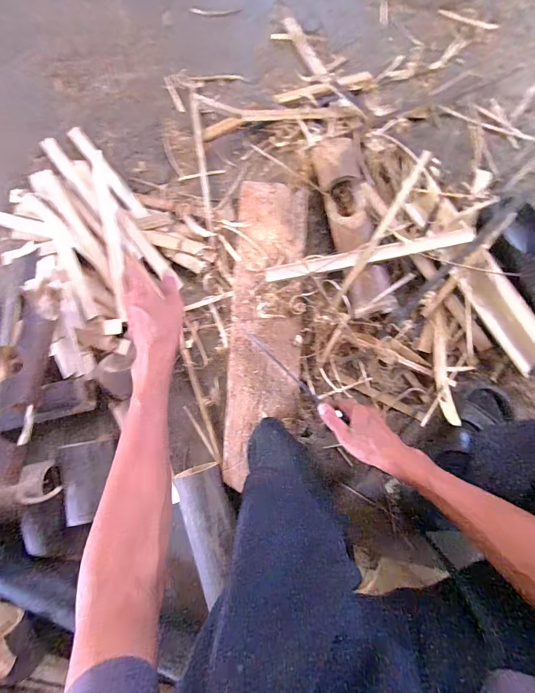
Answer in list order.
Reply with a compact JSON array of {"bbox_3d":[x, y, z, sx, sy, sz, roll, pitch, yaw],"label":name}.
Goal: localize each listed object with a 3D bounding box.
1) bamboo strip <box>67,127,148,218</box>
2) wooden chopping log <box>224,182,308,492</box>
[{"bbox_3d":[-0.312,-0.339,0.689,0.028,0.009,0.241,-39,82,1],"label":"bamboo strip"},{"bbox_3d":[-0.004,-0.031,0.605,0.126,0.042,0.500,4,85,6],"label":"wooden chopping log"}]

